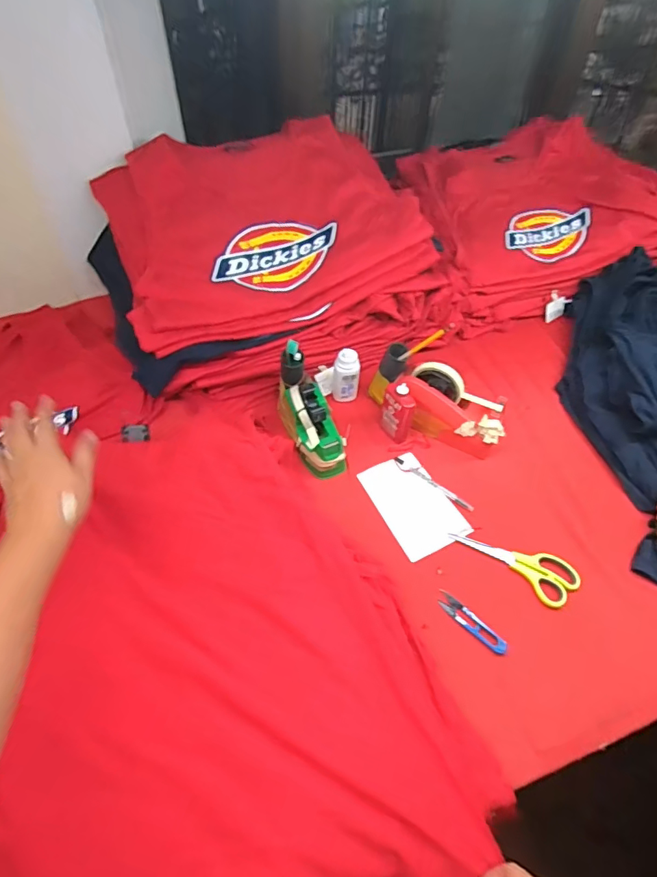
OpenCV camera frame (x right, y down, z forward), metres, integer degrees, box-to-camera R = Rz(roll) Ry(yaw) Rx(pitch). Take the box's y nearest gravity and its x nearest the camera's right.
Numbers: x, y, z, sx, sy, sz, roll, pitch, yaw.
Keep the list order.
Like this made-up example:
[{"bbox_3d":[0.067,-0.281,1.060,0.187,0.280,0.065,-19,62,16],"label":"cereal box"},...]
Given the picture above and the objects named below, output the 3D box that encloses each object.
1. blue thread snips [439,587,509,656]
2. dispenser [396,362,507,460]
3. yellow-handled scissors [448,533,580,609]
[{"bbox_3d":[0.193,0.248,0.648,0.102,0.008,0.024,36,57,26],"label":"blue thread snips"},{"bbox_3d":[0.206,-0.046,0.798,0.173,0.113,0.069,21,52,16],"label":"dispenser"},{"bbox_3d":[0.277,0.174,0.708,0.173,0.008,0.072,34,56,24],"label":"yellow-handled scissors"}]

